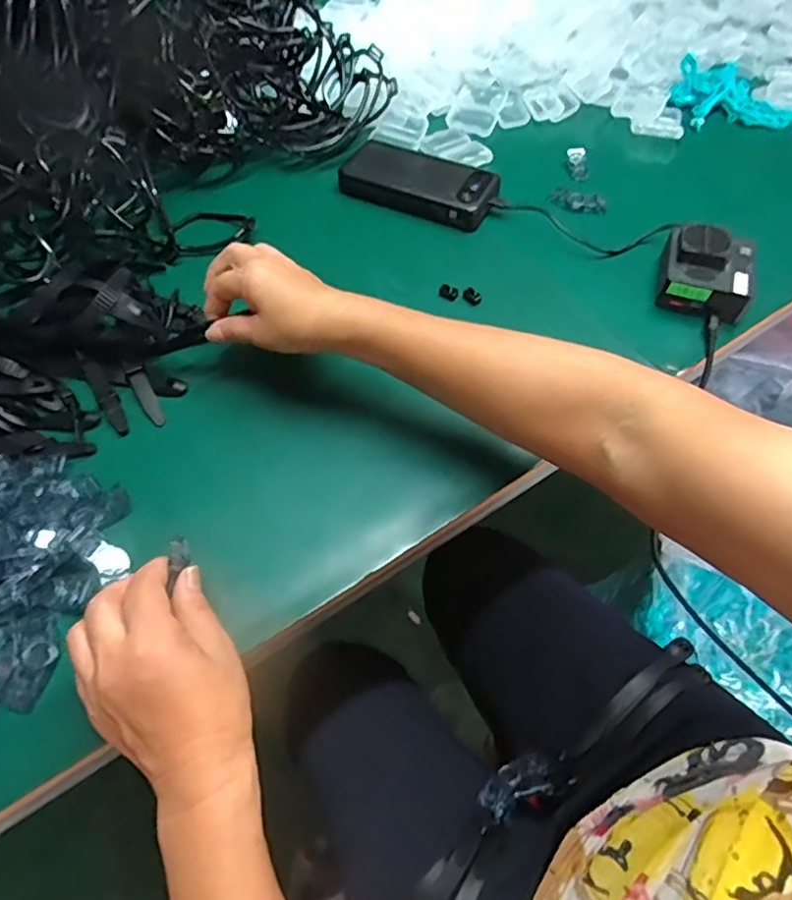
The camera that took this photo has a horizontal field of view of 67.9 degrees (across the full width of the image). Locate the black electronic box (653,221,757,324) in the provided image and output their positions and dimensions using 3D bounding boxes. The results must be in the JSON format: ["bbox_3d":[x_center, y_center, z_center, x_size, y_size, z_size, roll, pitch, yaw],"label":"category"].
[{"bbox_3d":[0.268,-0.156,0.505,0.072,0.047,0.069,17,58,12],"label":"black electronic box"}]

